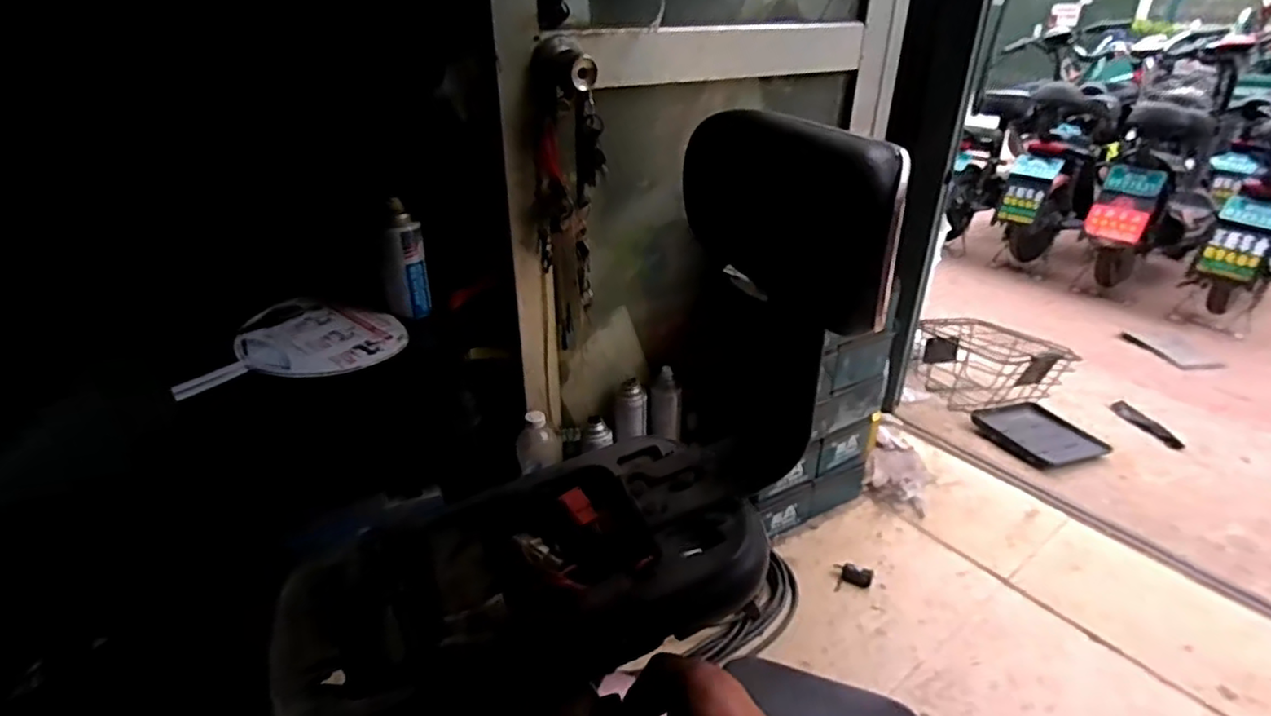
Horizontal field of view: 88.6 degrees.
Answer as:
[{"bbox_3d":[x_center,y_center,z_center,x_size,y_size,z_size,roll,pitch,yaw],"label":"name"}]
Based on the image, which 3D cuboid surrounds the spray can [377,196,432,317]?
[{"bbox_3d":[-0.344,-0.145,0.970,0.056,0.162,0.053,0,29,0],"label":"spray can"}]

